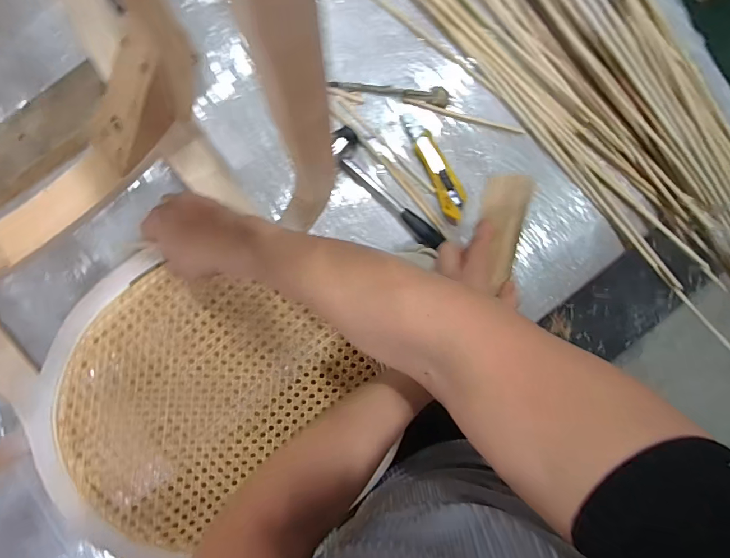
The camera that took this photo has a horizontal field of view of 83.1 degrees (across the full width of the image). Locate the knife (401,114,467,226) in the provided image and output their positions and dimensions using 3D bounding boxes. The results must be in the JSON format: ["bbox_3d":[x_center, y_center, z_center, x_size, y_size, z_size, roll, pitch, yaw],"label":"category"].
[{"bbox_3d":[0.104,-0.165,0.602,0.035,0.013,0.172,-26,90,0],"label":"knife"}]

